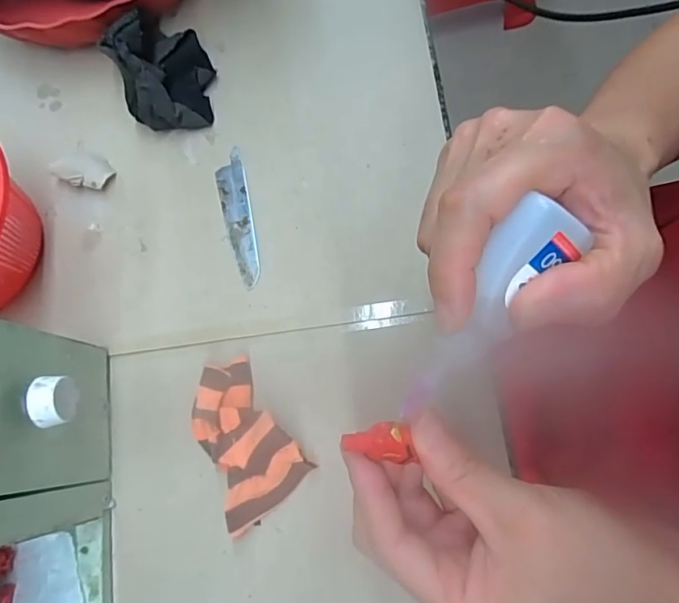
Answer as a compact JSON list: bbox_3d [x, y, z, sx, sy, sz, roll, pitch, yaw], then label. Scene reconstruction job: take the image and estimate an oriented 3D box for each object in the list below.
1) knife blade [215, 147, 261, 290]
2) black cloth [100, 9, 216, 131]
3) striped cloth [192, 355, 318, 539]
[{"bbox_3d":[-0.071,-0.060,0.365,0.021,0.004,0.104,-13,74,3],"label":"knife blade"},{"bbox_3d":[-0.130,-0.171,0.377,0.065,0.051,0.090,-24,75,0],"label":"black cloth"},{"bbox_3d":[-0.060,0.083,0.318,0.054,0.027,0.090,-32,74,-3],"label":"striped cloth"}]

